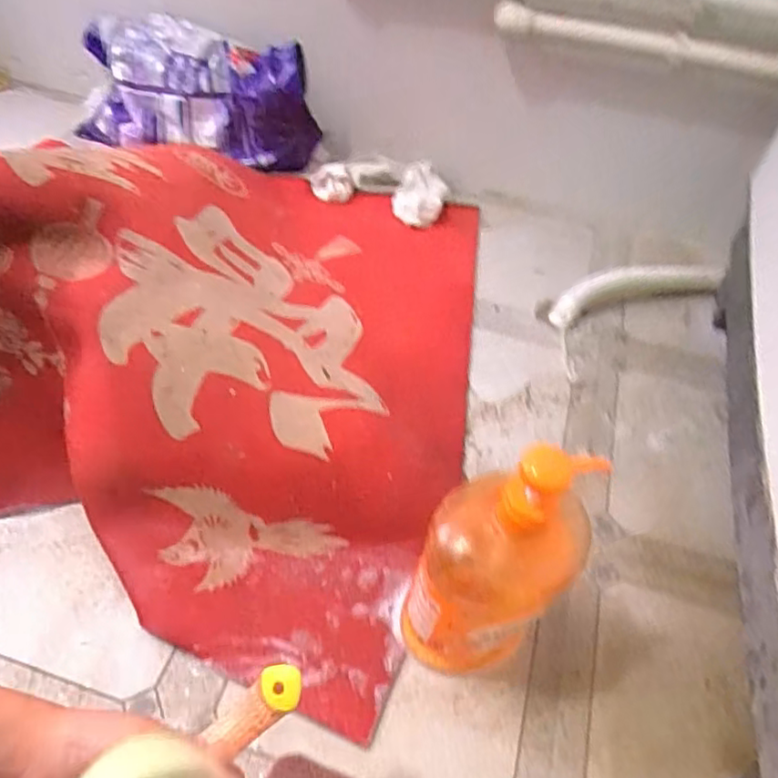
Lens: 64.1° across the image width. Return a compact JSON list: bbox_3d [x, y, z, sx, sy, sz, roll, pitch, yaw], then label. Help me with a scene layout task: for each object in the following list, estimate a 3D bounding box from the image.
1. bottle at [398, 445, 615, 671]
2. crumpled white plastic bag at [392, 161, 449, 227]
[{"bbox_3d":[0.074,0.140,0.463,0.094,0.258,0.082,32,54,20],"label":"bottle"},{"bbox_3d":[0.048,-0.297,0.965,0.079,0.051,0.128,11,49,3],"label":"crumpled white plastic bag"}]

